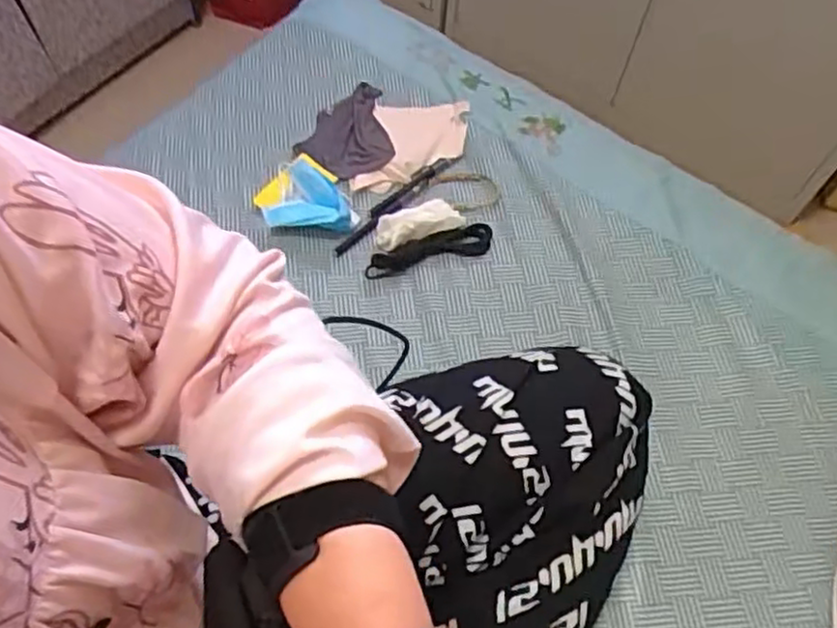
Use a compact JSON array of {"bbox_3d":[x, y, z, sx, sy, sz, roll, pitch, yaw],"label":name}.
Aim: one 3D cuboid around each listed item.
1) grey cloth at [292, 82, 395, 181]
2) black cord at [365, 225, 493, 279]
[{"bbox_3d":[-0.090,-0.215,0.839,0.107,0.011,0.130,-8,63,-8],"label":"grey cloth"},{"bbox_3d":[0.013,-0.067,0.769,0.141,0.015,0.034,-16,64,-12],"label":"black cord"}]

